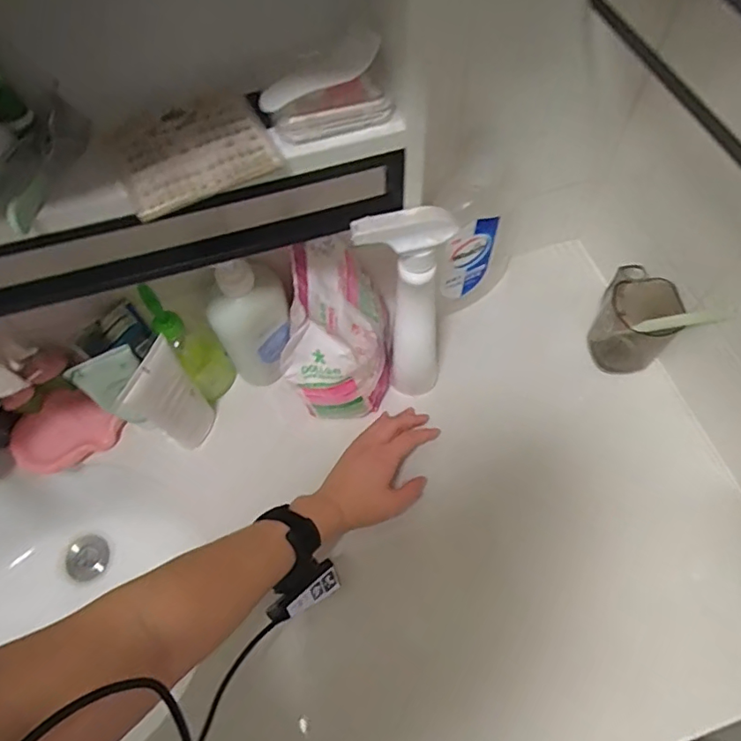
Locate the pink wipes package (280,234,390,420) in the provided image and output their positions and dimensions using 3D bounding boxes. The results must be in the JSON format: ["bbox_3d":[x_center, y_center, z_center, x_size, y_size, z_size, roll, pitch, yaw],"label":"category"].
[{"bbox_3d":[-0.030,-0.047,0.583,0.097,0.185,0.155,3,63,5],"label":"pink wipes package"}]

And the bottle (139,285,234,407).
[{"bbox_3d":[-0.203,-0.030,0.605,0.050,0.162,0.064,-37,67,-15],"label":"bottle"}]

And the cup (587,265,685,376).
[{"bbox_3d":[0.320,-0.055,0.643,0.084,0.113,0.088,-1,63,3],"label":"cup"}]

